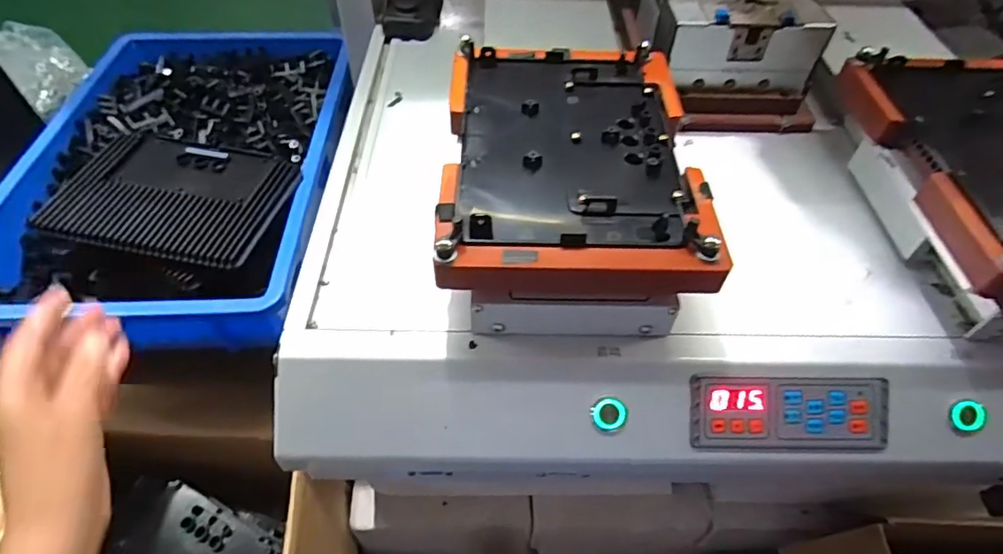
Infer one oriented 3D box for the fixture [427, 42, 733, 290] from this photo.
[{"bbox_3d":[0.043,-0.078,0.367,0.160,0.040,0.217,1,51,-1],"label":"fixture"}]

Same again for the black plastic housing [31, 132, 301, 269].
[{"bbox_3d":[-0.286,-0.076,0.496,0.182,0.017,0.137,8,51,4],"label":"black plastic housing"}]

